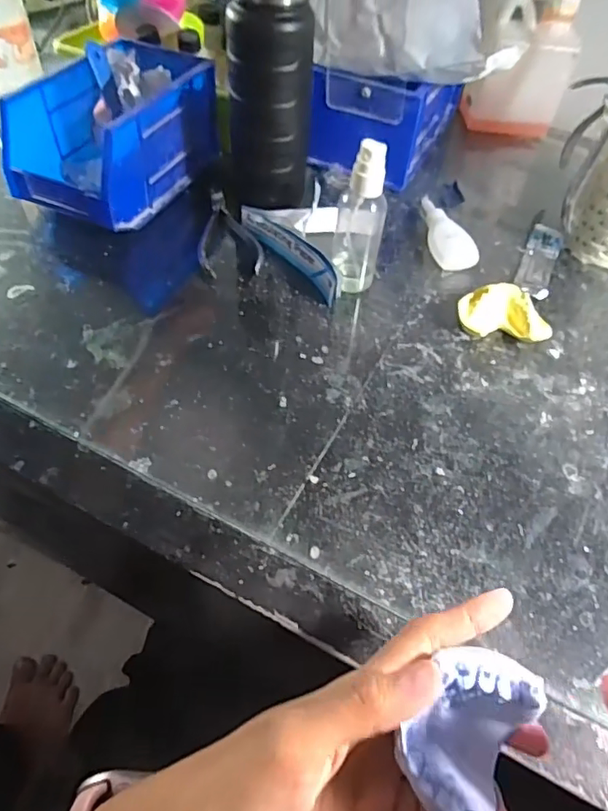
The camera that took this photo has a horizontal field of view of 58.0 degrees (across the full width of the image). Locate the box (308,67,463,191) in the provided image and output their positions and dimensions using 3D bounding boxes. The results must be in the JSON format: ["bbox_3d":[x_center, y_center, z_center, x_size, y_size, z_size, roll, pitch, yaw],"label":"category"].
[{"bbox_3d":[0.088,-0.303,0.540,0.099,0.088,0.174,25,55,14],"label":"box"}]

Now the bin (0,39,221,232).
[{"bbox_3d":[-0.153,-0.227,0.464,0.094,0.083,0.177,22,54,12],"label":"bin"}]

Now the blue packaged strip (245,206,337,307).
[{"bbox_3d":[-0.010,-0.121,0.435,0.021,0.021,0.113,-34,62,-26],"label":"blue packaged strip"}]

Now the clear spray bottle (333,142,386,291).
[{"bbox_3d":[0.042,-0.133,0.394,0.025,0.110,0.029,-27,59,-22],"label":"clear spray bottle"}]

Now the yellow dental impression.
[{"bbox_3d":[0.146,-0.066,0.400,0.063,0.027,0.034,7,53,1],"label":"yellow dental impression"}]

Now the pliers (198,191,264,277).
[{"bbox_3d":[-0.065,-0.144,0.454,0.049,0.009,0.108,-8,54,-11],"label":"pliers"}]

